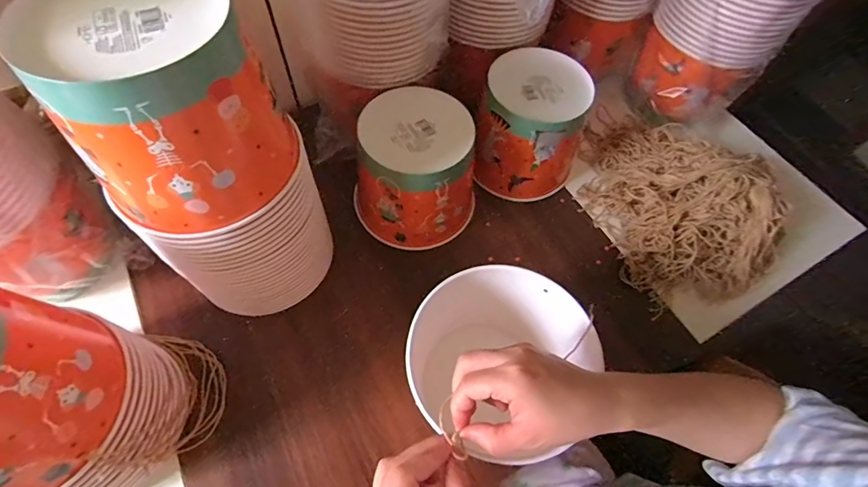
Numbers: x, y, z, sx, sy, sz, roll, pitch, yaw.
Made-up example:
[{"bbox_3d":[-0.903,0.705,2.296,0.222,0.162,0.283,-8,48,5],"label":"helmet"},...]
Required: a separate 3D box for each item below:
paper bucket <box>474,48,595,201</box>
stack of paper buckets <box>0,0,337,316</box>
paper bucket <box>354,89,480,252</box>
[{"bbox_3d":[0.129,-0.148,0.559,0.133,0.139,0.126,2,62,-3],"label":"paper bucket"},{"bbox_3d":[-0.186,-0.054,0.391,0.147,0.310,0.156,-25,66,-16],"label":"stack of paper buckets"},{"bbox_3d":[-0.020,-0.085,0.517,0.141,0.140,0.132,2,62,-3],"label":"paper bucket"}]

